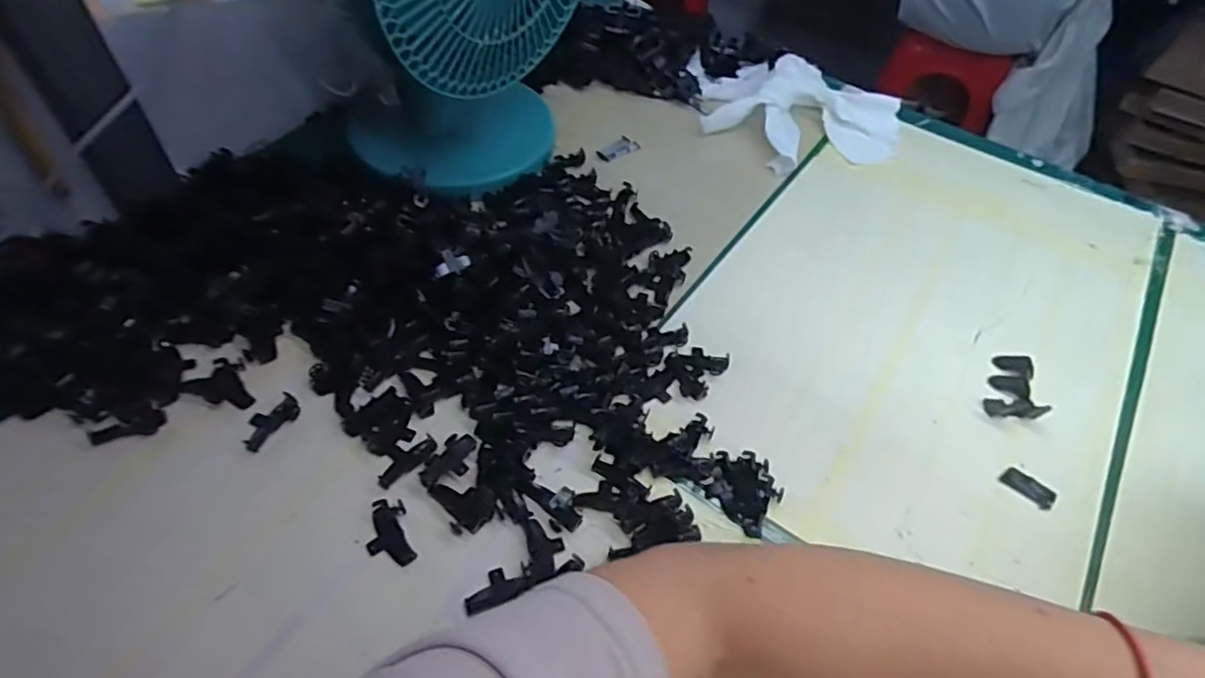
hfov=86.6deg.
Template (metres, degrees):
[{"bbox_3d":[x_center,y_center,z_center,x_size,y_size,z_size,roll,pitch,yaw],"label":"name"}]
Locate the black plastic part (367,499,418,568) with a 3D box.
[{"bbox_3d":[-0.128,0.117,0.383,0.025,0.008,0.041,-16,54,-16],"label":"black plastic part"}]

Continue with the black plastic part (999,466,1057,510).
[{"bbox_3d":[0.292,0.101,0.437,0.034,0.004,0.019,36,57,23],"label":"black plastic part"}]

